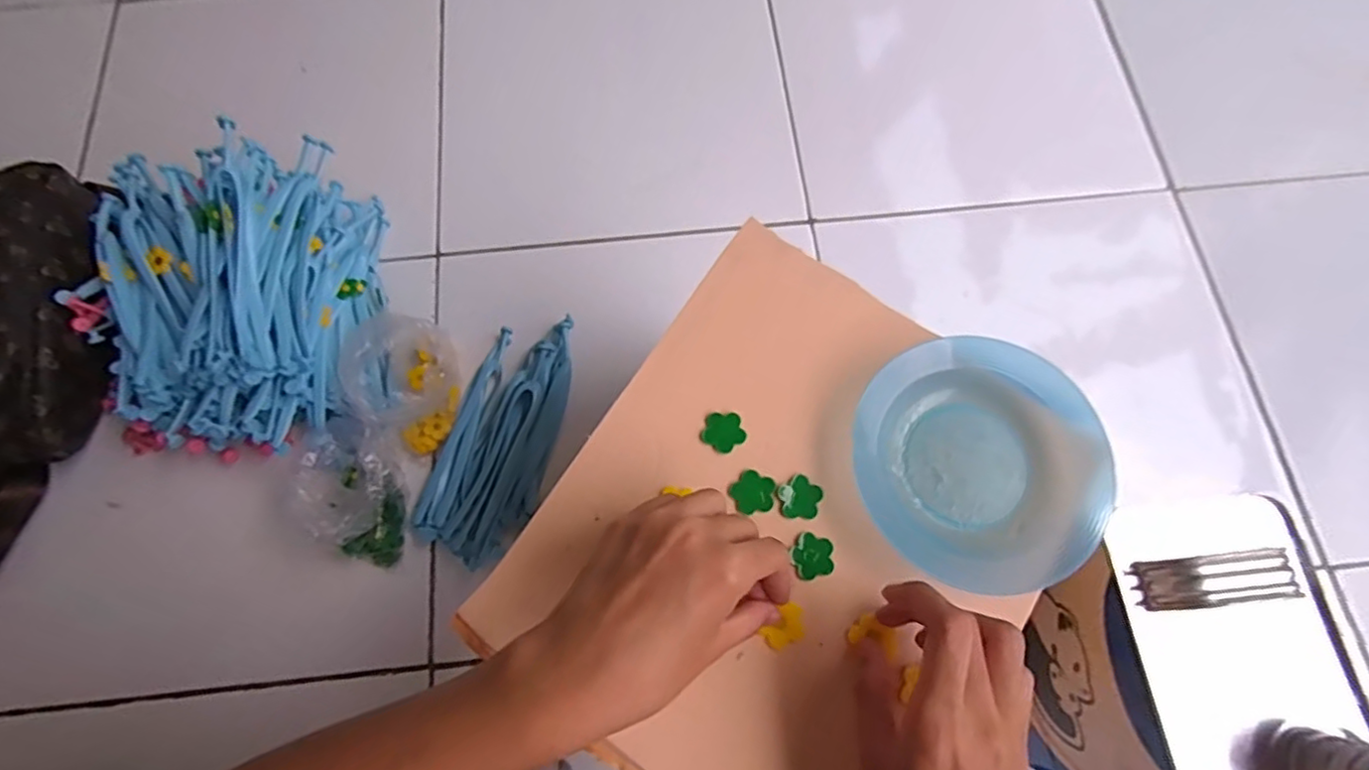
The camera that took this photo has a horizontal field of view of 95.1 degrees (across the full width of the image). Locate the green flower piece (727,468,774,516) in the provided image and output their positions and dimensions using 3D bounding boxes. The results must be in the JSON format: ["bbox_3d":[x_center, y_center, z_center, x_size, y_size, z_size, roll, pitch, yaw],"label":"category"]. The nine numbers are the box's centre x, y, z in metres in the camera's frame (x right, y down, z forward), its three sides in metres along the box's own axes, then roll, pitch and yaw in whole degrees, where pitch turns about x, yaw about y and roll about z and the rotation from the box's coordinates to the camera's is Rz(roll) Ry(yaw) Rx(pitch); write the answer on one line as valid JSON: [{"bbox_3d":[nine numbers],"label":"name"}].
[{"bbox_3d":[0.037,0.057,0.336,0.023,0.004,0.023,0,72,0],"label":"green flower piece"}]

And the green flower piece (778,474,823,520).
[{"bbox_3d":[0.062,0.060,0.335,0.022,0.004,0.023,0,72,0],"label":"green flower piece"}]

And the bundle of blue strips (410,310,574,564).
[{"bbox_3d":[-0.171,0.042,0.592,0.104,0.040,0.233,18,73,6],"label":"bundle of blue strips"}]

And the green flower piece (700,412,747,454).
[{"bbox_3d":[0.022,0.025,0.346,0.023,0.004,0.023,0,72,0],"label":"green flower piece"}]

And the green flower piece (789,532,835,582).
[{"bbox_3d":[0.067,0.088,0.326,0.022,0.004,0.023,0,72,0],"label":"green flower piece"}]

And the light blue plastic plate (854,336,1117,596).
[{"bbox_3d":[0.154,0.038,0.331,0.126,0.019,0.126,0,72,0],"label":"light blue plastic plate"}]

